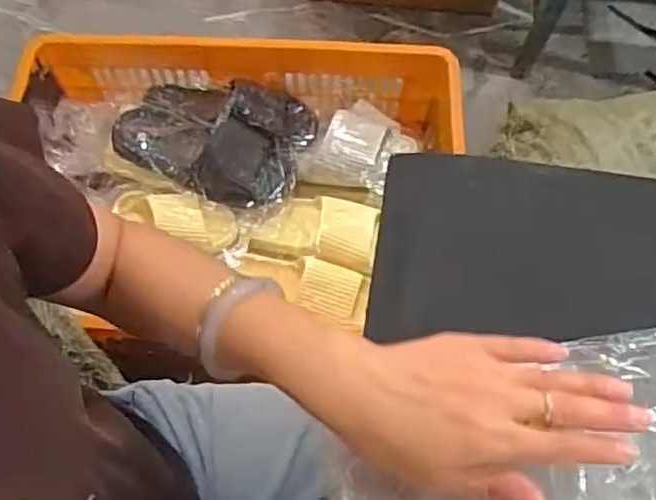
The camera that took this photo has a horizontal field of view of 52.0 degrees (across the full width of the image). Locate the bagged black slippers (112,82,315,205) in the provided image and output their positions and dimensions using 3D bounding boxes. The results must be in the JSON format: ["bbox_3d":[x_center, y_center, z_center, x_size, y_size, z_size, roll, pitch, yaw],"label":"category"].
[{"bbox_3d":[-0.165,-0.180,0.984,0.271,0.070,0.216,19,65,9],"label":"bagged black slippers"}]

